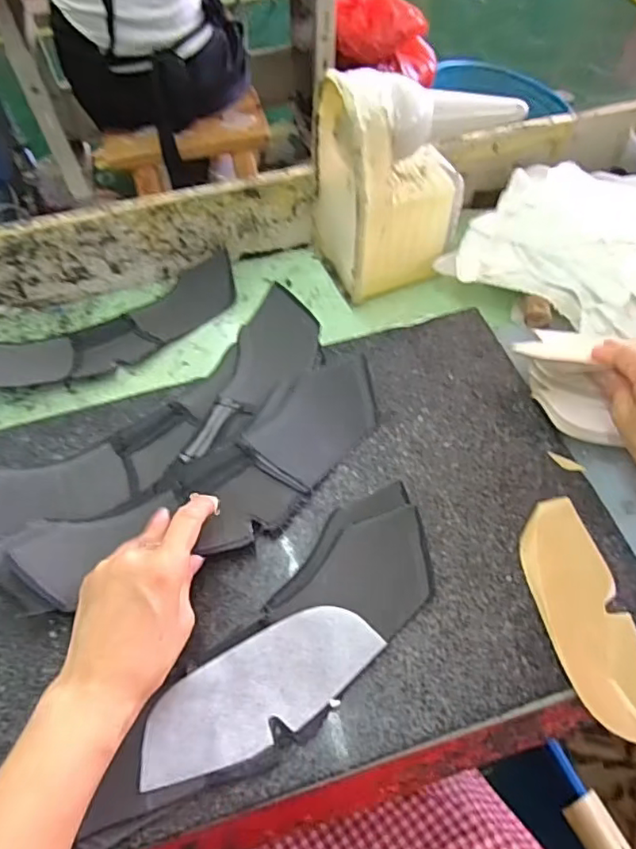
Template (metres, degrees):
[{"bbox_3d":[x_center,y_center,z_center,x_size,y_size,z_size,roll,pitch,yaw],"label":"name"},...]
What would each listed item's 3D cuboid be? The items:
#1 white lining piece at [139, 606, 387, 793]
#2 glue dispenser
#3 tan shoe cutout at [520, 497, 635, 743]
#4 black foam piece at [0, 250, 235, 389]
[{"bbox_3d":[-0.038,0.169,0.363,0.159,0.008,0.059,-26,59,-14],"label":"white lining piece"},{"bbox_3d":[0.098,-0.253,0.561,0.183,0.191,0.113,-21,58,-11],"label":"glue dispenser"},{"bbox_3d":[0.184,0.128,0.388,0.057,0.014,0.156,-8,57,-2],"label":"tan shoe cutout"},{"bbox_3d":[-0.210,-0.098,0.577,0.286,0.065,0.084,-31,61,-17],"label":"black foam piece"}]

